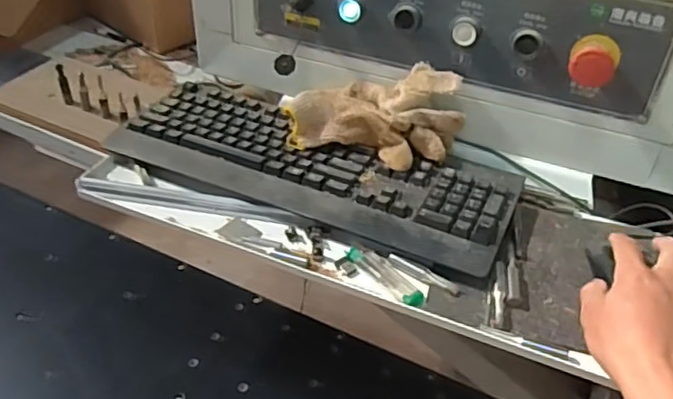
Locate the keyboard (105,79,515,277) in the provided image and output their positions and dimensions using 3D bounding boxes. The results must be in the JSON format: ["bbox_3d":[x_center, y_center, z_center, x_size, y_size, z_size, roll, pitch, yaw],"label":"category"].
[{"bbox_3d":[-0.026,-0.040,0.680,0.440,0.025,0.166,17,42,15],"label":"keyboard"}]

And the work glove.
[{"bbox_3d":[0.042,-0.100,0.678,0.182,0.075,0.096,15,41,13],"label":"work glove"}]

